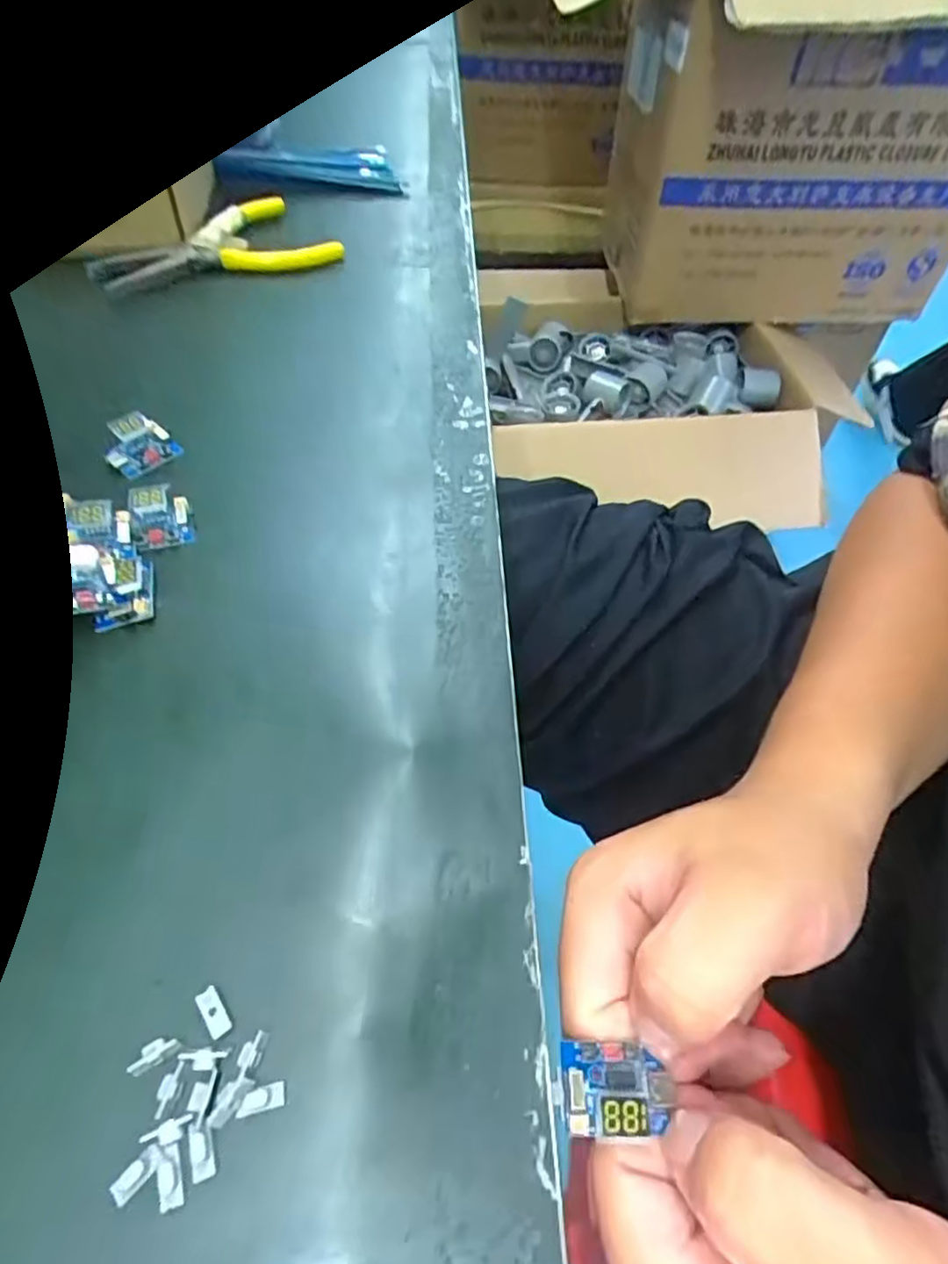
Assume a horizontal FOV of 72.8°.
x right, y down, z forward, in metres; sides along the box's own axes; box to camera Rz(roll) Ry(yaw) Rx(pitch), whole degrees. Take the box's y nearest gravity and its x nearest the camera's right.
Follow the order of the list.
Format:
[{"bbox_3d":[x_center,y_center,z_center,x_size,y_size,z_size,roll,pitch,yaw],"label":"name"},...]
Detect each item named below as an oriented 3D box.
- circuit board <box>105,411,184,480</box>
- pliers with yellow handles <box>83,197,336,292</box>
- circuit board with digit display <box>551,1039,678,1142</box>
[{"bbox_3d":[-0.156,-0.086,0.301,0.023,0.022,0.028,31,57,20],"label":"circuit board"},{"bbox_3d":[-0.176,-0.256,0.425,0.147,0.009,0.101,-29,59,-22],"label":"pliers with yellow handles"},{"bbox_3d":[0.037,0.121,0.170,0.030,0.013,0.019,5,52,2],"label":"circuit board with digit display"}]

